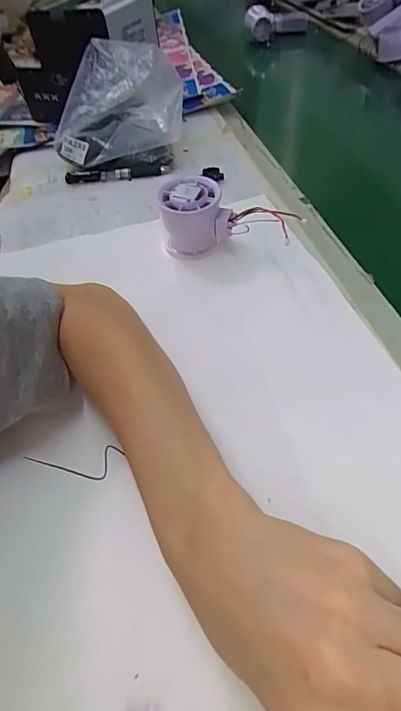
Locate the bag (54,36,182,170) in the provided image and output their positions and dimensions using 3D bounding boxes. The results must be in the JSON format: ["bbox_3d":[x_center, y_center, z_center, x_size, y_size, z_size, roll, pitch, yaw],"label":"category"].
[{"bbox_3d":[-0.109,-0.317,0.533,0.169,0.132,0.045,-15,7,2],"label":"bag"}]

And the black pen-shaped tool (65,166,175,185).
[{"bbox_3d":[-0.104,-0.230,0.541,0.138,0.014,0.017,-2,49,4],"label":"black pen-shaped tool"}]

